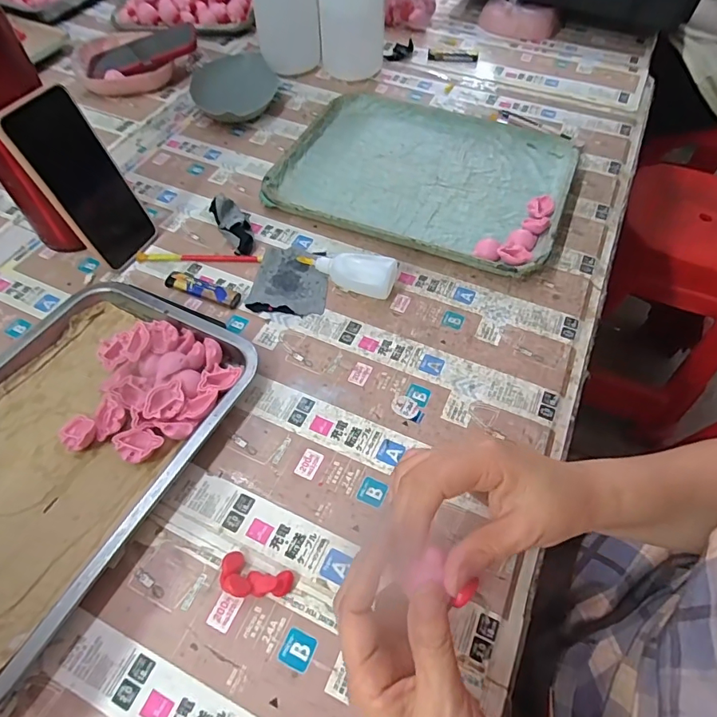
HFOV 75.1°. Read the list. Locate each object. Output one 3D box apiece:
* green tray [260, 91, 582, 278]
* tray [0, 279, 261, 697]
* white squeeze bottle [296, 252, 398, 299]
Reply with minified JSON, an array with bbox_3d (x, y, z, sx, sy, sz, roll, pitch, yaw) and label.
[{"bbox_3d":[0.082,-0.235,0.582,0.337,0.021,0.267,19,58,14],"label":"green tray"},{"bbox_3d":[-0.250,0.067,0.378,0.226,0.026,0.309,23,59,16],"label":"tray"},{"bbox_3d":[-0.013,-0.090,0.484,0.101,0.026,0.039,12,56,10],"label":"white squeeze bottle"}]

